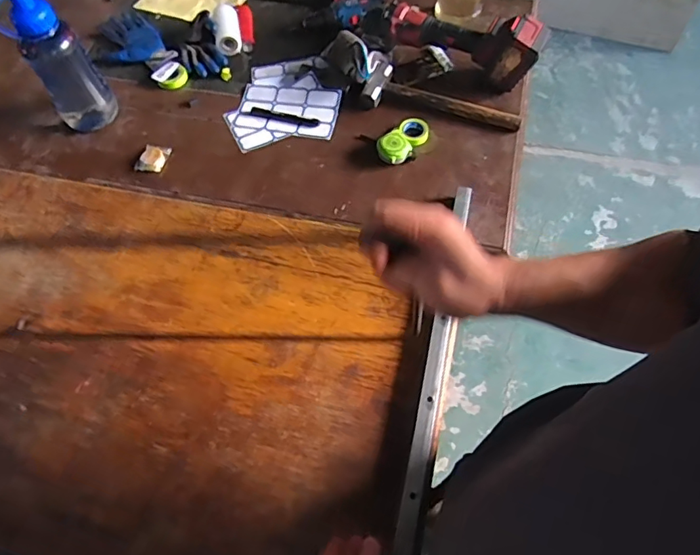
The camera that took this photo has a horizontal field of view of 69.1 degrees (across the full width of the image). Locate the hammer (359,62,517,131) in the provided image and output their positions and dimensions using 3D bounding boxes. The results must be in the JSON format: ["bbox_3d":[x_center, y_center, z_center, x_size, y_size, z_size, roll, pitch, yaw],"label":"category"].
[{"bbox_3d":[0.181,-0.349,0.987,0.302,0.028,0.091,22,65,15],"label":"hammer"}]

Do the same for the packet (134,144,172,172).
[{"bbox_3d":[-0.383,-0.232,0.987,0.051,0.019,0.061,15,63,12],"label":"packet"}]

